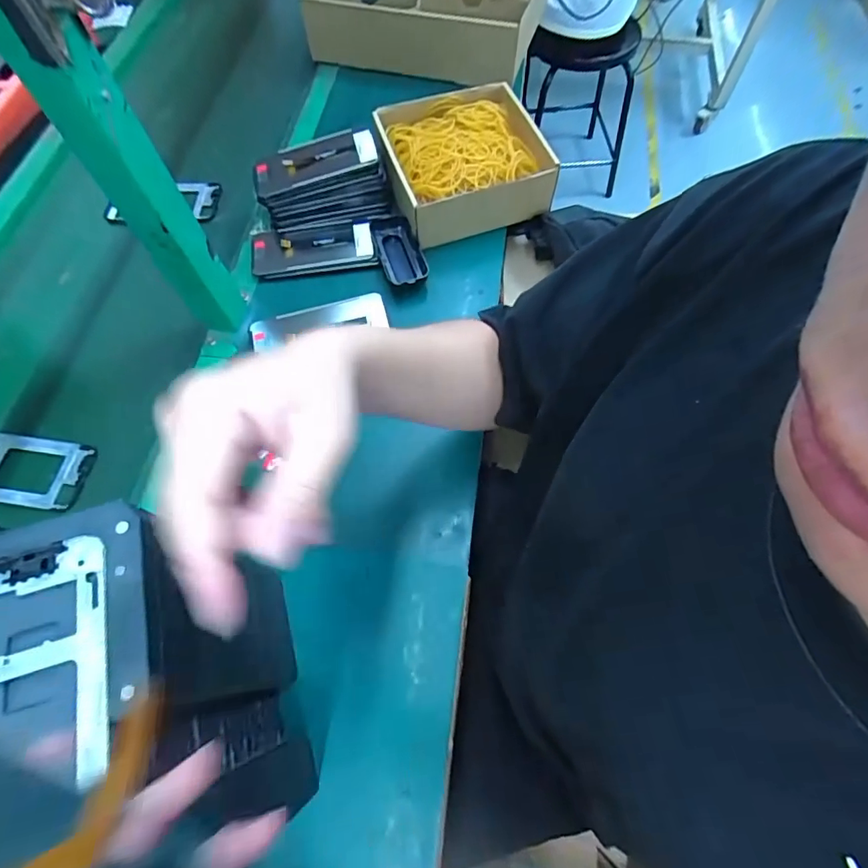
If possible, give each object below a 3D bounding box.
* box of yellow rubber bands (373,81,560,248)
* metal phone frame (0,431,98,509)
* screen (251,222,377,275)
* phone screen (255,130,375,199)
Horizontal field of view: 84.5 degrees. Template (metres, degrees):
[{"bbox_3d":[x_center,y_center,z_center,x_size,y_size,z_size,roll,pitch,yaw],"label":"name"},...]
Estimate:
[{"bbox_3d":[0.041,-0.362,0.632,0.212,0.064,0.186,-19,66,-8],"label":"box of yellow rubber bands"},{"bbox_3d":[-0.458,0.038,0.522,0.163,0.013,0.076,7,68,5],"label":"metal phone frame"},{"bbox_3d":[-0.158,-0.244,0.620,0.162,0.013,0.072,-6,72,5],"label":"screen"},{"bbox_3d":[-0.152,-0.343,0.599,0.154,0.011,0.067,-18,71,2],"label":"phone screen"}]

